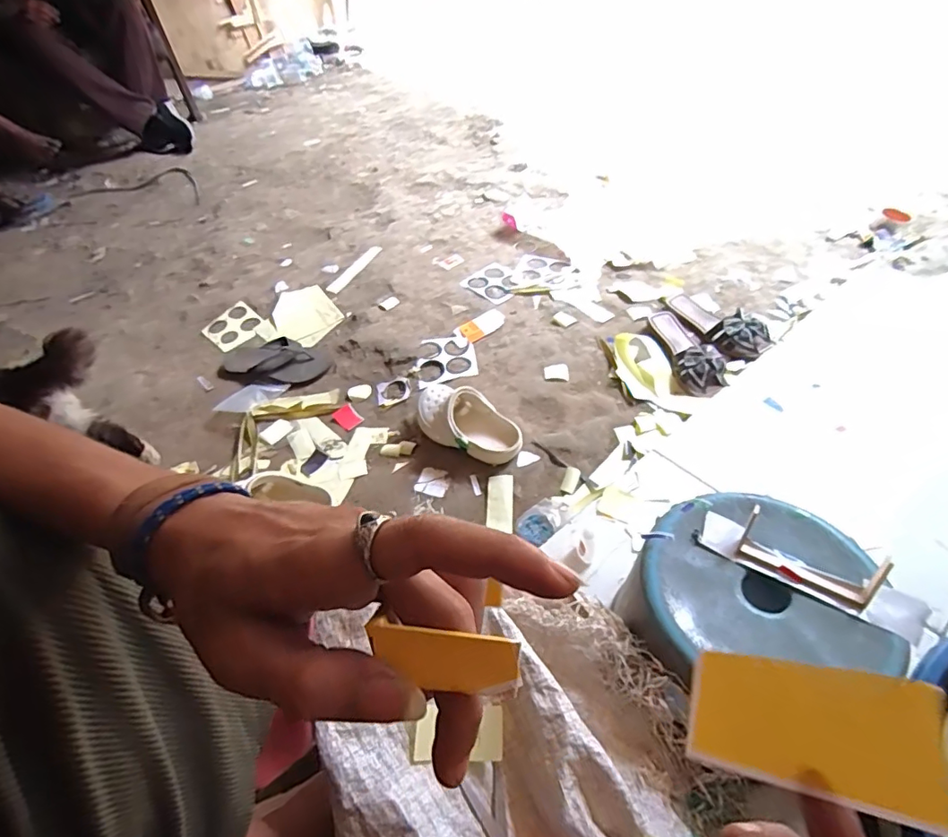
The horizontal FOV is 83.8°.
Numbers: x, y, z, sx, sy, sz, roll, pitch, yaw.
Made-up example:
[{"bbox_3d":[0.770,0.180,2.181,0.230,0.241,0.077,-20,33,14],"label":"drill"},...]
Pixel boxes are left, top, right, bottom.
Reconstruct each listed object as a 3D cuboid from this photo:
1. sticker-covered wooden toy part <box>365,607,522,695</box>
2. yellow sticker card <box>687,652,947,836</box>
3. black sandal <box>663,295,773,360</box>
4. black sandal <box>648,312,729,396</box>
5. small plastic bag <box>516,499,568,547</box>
[{"bbox_3d":[-0.011,0.079,0.174,0.050,0.004,0.020,11,84,2],"label":"sticker-covered wooden toy part"},{"bbox_3d":[0.119,0.111,0.193,0.081,0.004,0.042,-15,51,46],"label":"yellow sticker card"},{"bbox_3d":[0.540,-0.222,1.179,0.111,0.063,0.256,-21,49,-16],"label":"black sandal"},{"bbox_3d":[0.455,-0.151,1.125,0.096,0.058,0.261,-6,47,-3],"label":"black sandal"},{"bbox_3d":[0.119,0.163,0.868,0.089,0.043,0.074,-31,53,-24],"label":"small plastic bag"}]

